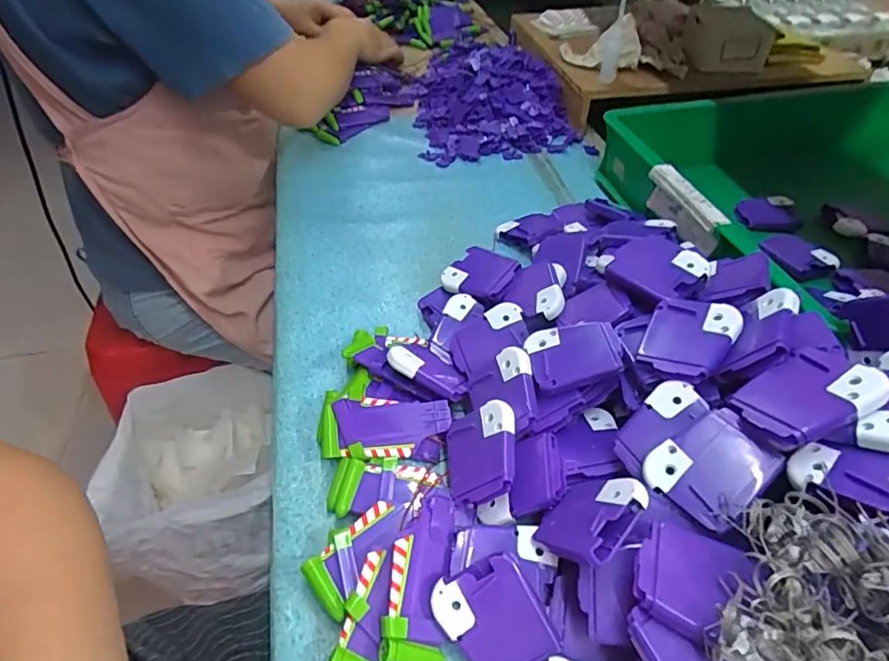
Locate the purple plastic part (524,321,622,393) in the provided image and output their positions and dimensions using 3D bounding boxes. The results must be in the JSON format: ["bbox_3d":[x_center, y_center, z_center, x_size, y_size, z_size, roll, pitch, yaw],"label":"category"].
[{"bbox_3d":[0.089,0.015,0.358,0.060,0.009,0.049,-21,46,8],"label":"purple plastic part"}]

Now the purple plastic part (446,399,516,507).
[{"bbox_3d":[0.024,0.080,0.339,0.051,0.010,0.060,-31,44,27],"label":"purple plastic part"}]

